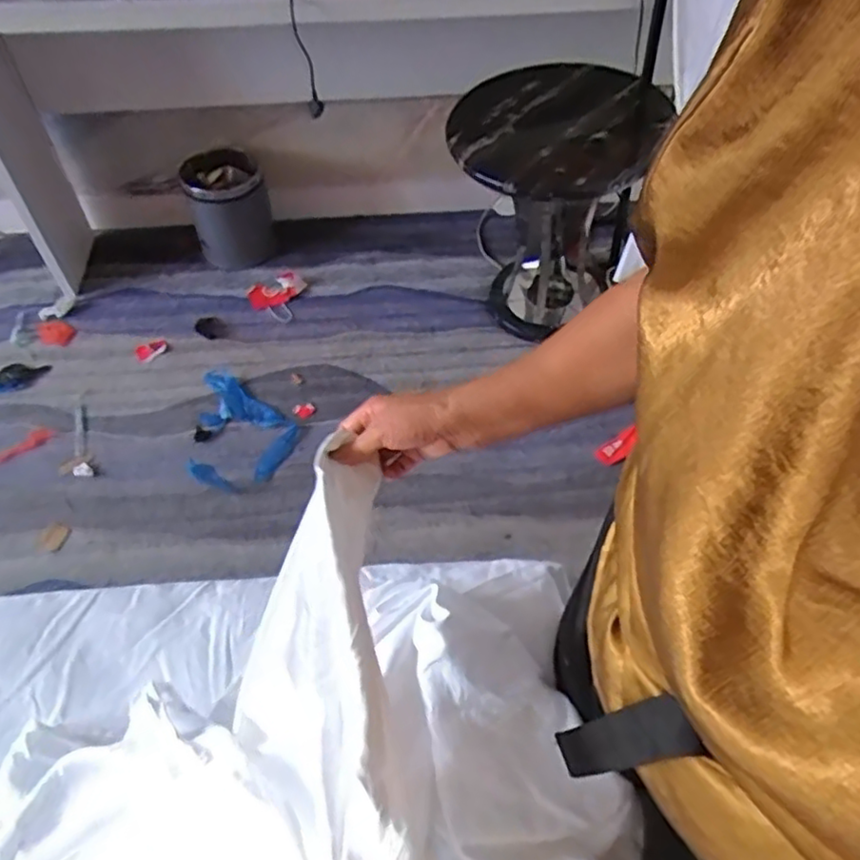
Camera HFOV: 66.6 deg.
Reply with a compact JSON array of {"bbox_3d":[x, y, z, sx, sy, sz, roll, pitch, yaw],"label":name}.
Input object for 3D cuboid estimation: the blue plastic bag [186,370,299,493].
[{"bbox_3d":[-0.435,-0.015,1.553,0.250,0.040,0.355,-1,53,0],"label":"blue plastic bag"}]

